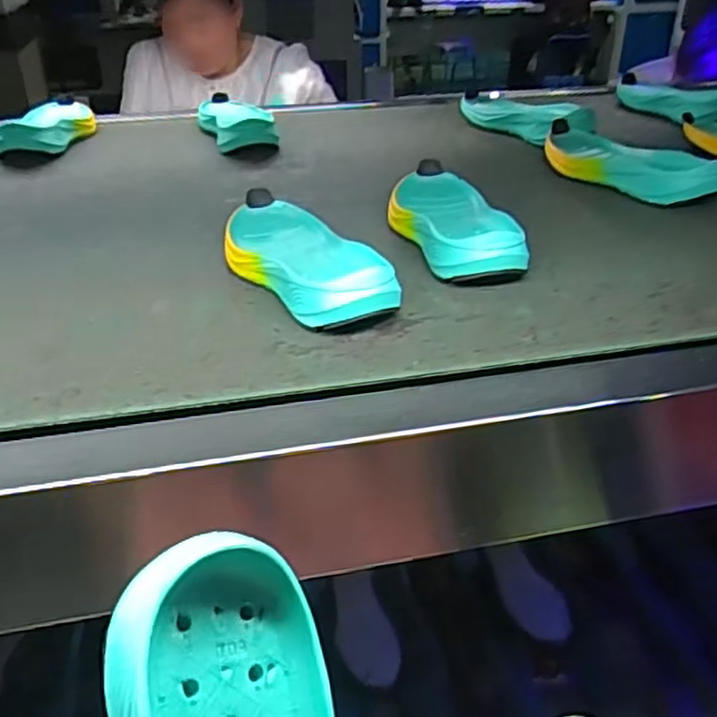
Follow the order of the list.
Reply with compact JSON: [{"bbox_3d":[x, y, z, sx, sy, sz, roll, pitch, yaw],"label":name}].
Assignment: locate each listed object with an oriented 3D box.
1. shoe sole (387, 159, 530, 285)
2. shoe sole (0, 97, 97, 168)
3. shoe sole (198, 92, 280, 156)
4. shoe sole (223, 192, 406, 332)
[{"bbox_3d":[0.076,-0.121,0.601,0.082,0.037,0.216,-5,32,-8],"label":"shoe sole"},{"bbox_3d":[-0.382,-0.297,0.892,0.083,0.039,0.231,-3,32,-4],"label":"shoe sole"},{"bbox_3d":[-0.163,-0.310,0.915,0.090,0.040,0.218,-10,33,-15],"label":"shoe sole"},{"bbox_3d":[-0.045,-0.081,0.537,0.090,0.036,0.238,-15,34,-22],"label":"shoe sole"}]

